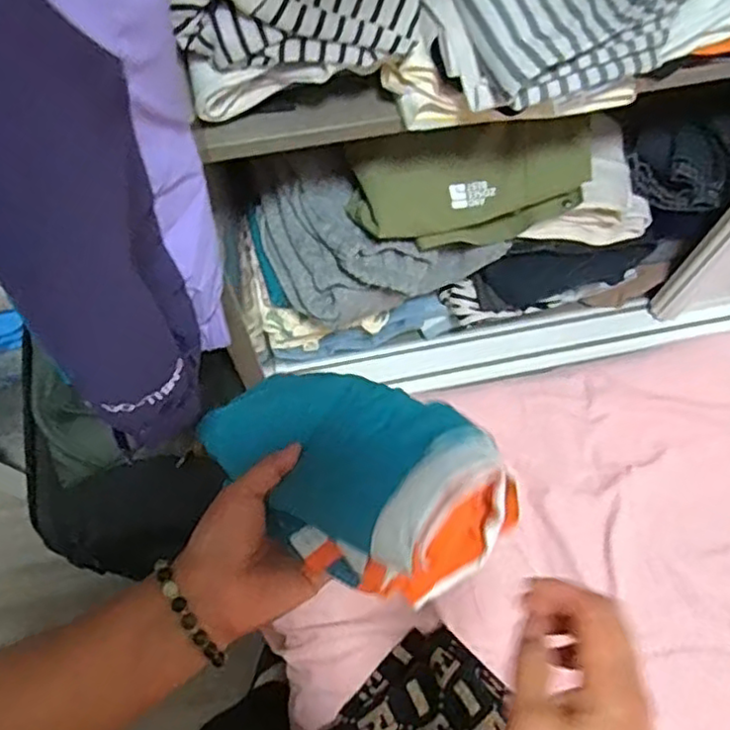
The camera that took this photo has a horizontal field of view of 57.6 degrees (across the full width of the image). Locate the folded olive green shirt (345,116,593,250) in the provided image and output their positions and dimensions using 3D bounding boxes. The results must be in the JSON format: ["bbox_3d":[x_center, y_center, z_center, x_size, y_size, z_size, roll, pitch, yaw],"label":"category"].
[{"bbox_3d":[0.112,-0.187,0.689,0.248,0.113,0.079,-10,67,-5],"label":"folded olive green shirt"}]

